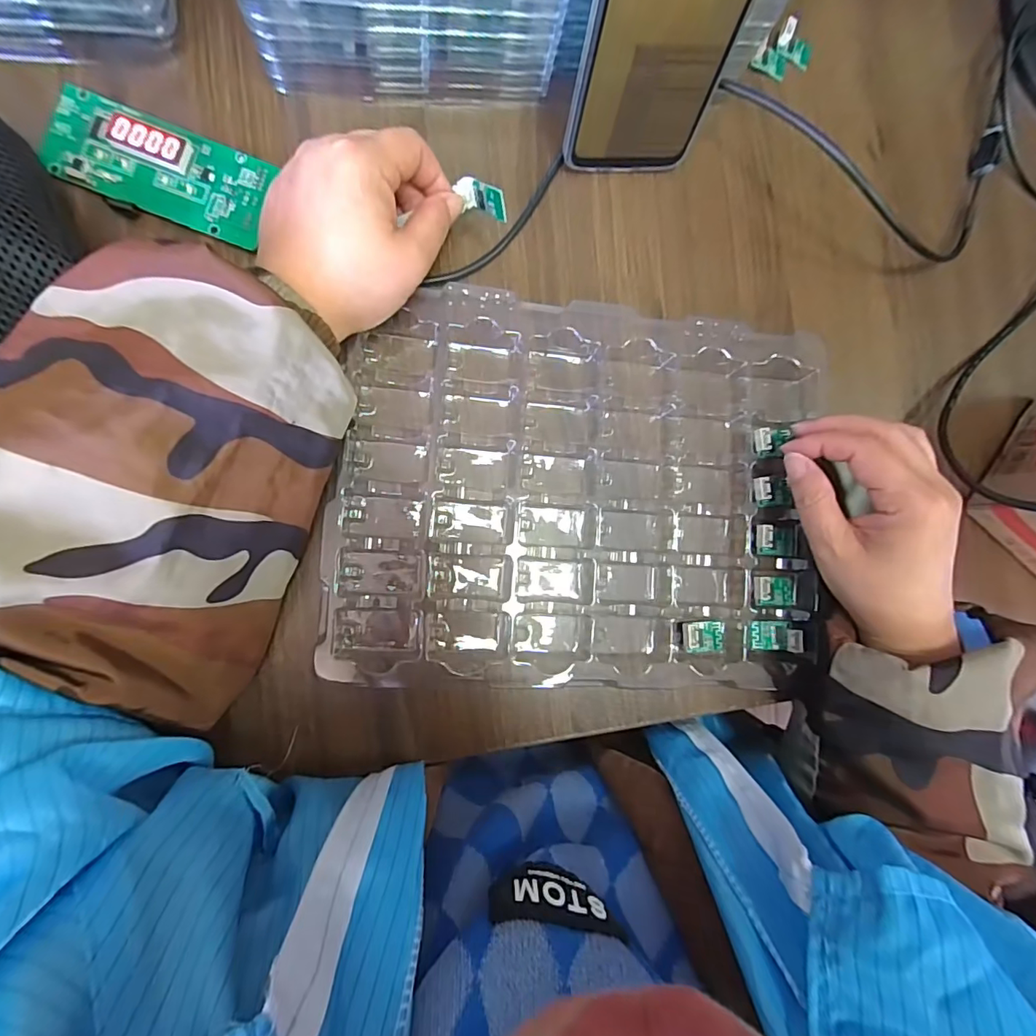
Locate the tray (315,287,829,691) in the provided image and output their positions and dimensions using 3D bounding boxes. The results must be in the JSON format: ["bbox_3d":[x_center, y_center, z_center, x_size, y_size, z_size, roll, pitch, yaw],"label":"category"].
[{"bbox_3d":[0.041,-0.014,0.285,0.266,0.027,0.209,4,87,-9],"label":"tray"}]

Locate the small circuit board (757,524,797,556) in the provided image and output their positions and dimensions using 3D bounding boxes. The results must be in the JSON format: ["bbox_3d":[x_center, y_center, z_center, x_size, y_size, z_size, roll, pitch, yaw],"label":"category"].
[{"bbox_3d":[0.155,0.013,0.305,0.023,0.010,0.019,2,87,-9],"label":"small circuit board"}]

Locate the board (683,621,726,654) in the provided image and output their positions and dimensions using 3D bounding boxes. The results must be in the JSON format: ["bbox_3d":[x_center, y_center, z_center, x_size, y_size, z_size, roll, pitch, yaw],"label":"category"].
[{"bbox_3d":[0.108,0.069,0.294,0.027,0.004,0.018,6,86,-9],"label":"board"}]

